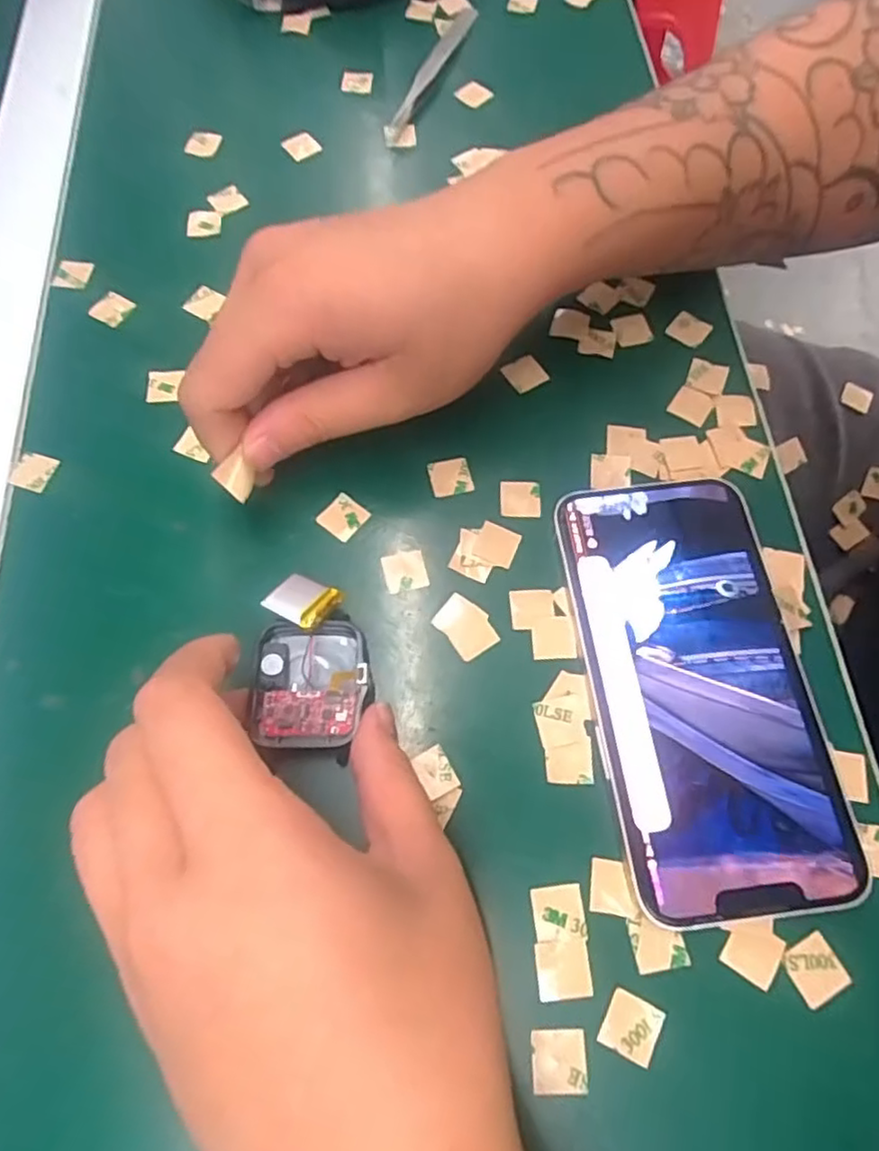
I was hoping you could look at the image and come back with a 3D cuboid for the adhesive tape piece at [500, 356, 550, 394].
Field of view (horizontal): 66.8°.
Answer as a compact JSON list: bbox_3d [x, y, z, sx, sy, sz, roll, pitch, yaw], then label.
[{"bbox_3d":[0.036,-0.084,0.278,0.014,0.004,0.016,-35,74,-4],"label":"adhesive tape piece"}]

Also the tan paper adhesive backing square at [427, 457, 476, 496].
[{"bbox_3d":[0.004,-0.038,0.259,0.016,0.004,0.015,-13,72,-2],"label":"tan paper adhesive backing square"}]

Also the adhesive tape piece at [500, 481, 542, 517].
[{"bbox_3d":[0.031,-0.029,0.255,0.016,0.004,0.015,2,68,4],"label":"adhesive tape piece"}]

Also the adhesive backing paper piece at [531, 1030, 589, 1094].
[{"bbox_3d":[0.034,0.137,0.188,0.015,0.004,0.015,0,68,3],"label":"adhesive backing paper piece"}]

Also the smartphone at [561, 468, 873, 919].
[{"bbox_3d":[0.084,0.034,0.224,0.069,0.009,0.142,-6,67,-2],"label":"smartphone"}]

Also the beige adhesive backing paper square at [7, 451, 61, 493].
[{"bbox_3d":[-0.159,-0.041,0.261,0.016,0.004,0.015,16,69,8],"label":"beige adhesive backing paper square"}]

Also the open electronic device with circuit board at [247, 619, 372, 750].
[{"bbox_3d":[-0.042,0.036,0.222,0.037,0.010,0.043,-4,67,-1],"label":"open electronic device with circuit board"}]

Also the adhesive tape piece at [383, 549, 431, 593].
[{"bbox_3d":[-0.013,-0.002,0.243,0.015,0.004,0.015,-13,67,-4],"label":"adhesive tape piece"}]

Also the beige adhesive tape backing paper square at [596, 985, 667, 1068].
[{"bbox_3d":[0.055,0.129,0.190,0.015,0.004,0.015,25,71,13],"label":"beige adhesive tape backing paper square"}]

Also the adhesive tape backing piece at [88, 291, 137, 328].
[{"bbox_3d":[-0.144,-0.117,0.293,0.016,0.004,0.015,29,76,9],"label":"adhesive tape backing piece"}]

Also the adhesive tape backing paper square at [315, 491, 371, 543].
[{"bbox_3d":[-0.036,-0.023,0.250,0.015,0.004,0.015,38,73,15],"label":"adhesive tape backing paper square"}]

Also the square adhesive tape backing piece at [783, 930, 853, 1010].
[{"bbox_3d":[0.110,0.115,0.196,0.016,0.004,0.016,-25,68,-13],"label":"square adhesive tape backing piece"}]

